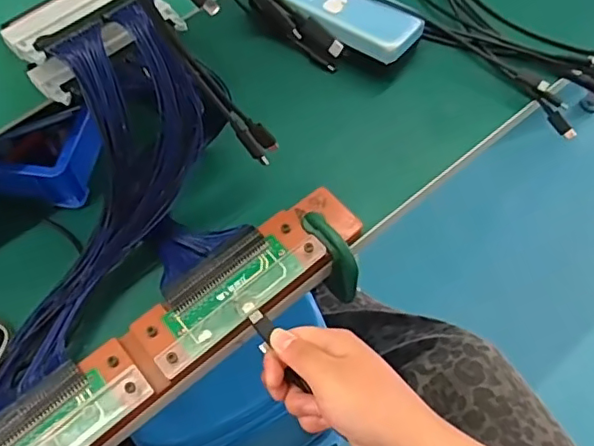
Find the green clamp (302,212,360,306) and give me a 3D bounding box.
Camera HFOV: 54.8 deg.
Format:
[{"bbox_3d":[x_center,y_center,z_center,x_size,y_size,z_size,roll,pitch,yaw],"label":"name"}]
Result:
[{"bbox_3d":[0.026,0.027,0.436,0.019,0.067,0.059,-25,65,-12],"label":"green clamp"}]

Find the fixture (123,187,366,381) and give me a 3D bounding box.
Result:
[{"bbox_3d":[-0.032,0.036,0.406,0.174,0.019,0.056,-38,68,-18],"label":"fixture"}]

